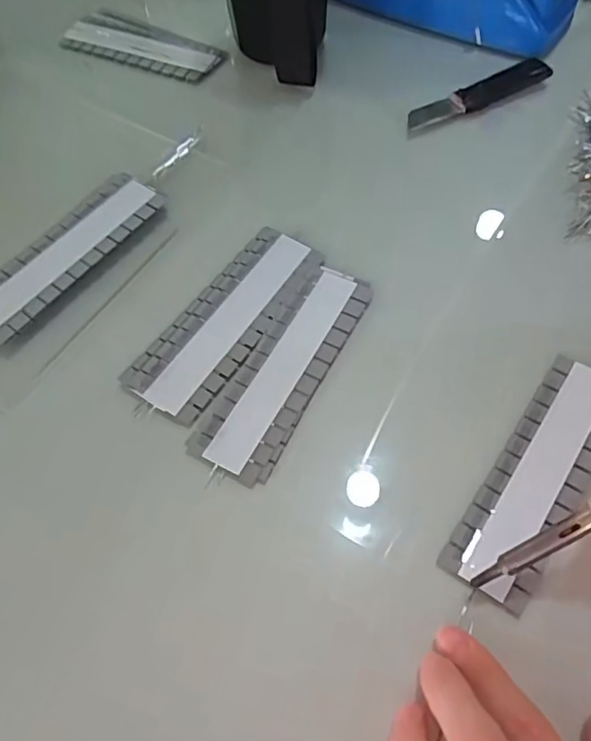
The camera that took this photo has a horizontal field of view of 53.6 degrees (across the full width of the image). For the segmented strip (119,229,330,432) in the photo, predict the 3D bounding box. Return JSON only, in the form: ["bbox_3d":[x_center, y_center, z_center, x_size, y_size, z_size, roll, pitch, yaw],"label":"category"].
[{"bbox_3d":[-0.036,-0.030,0.316,0.045,0.004,0.126,30,64,18],"label":"segmented strip"}]

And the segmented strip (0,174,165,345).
[{"bbox_3d":[-0.131,-0.066,0.336,0.039,0.014,0.129,33,65,19],"label":"segmented strip"}]

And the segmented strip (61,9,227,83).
[{"bbox_3d":[-0.115,-0.246,0.443,0.125,0.010,0.045,24,62,15],"label":"segmented strip"}]

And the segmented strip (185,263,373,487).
[{"bbox_3d":[-0.004,-0.004,0.301,0.043,0.004,0.128,25,63,15],"label":"segmented strip"}]

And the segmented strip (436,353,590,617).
[{"bbox_3d":[0.113,0.046,0.268,0.038,0.006,0.125,31,64,18],"label":"segmented strip"}]

